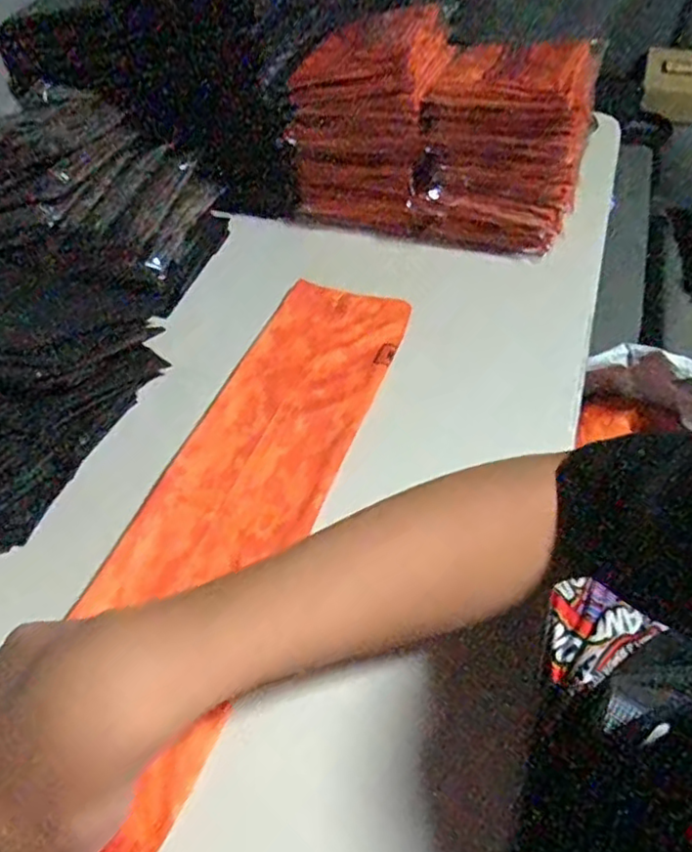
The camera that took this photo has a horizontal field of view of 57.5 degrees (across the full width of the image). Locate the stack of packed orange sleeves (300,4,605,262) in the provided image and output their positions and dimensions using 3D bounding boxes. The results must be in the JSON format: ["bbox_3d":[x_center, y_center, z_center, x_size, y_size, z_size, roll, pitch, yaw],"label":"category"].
[{"bbox_3d":[0.095,-0.293,0.623,0.272,0.163,0.135,16,52,13],"label":"stack of packed orange sleeves"}]

